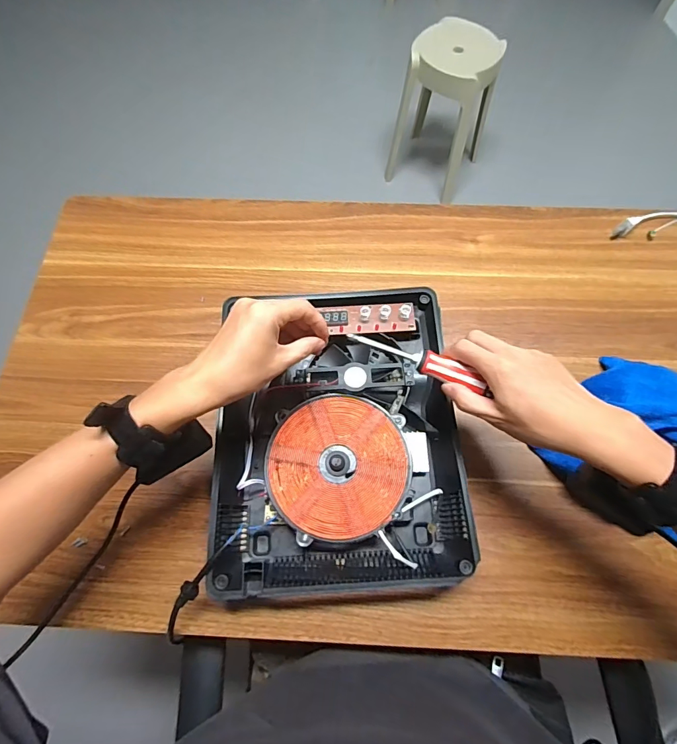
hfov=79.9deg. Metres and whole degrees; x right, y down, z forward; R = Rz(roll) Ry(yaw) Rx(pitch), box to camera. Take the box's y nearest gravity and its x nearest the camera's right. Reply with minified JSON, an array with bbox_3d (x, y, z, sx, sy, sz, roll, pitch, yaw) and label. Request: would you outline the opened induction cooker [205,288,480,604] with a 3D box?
[{"bbox_3d":[-0.002,0.072,0.479,0.270,0.063,0.346,-3,67,-1],"label":"opened induction cooker"}]

